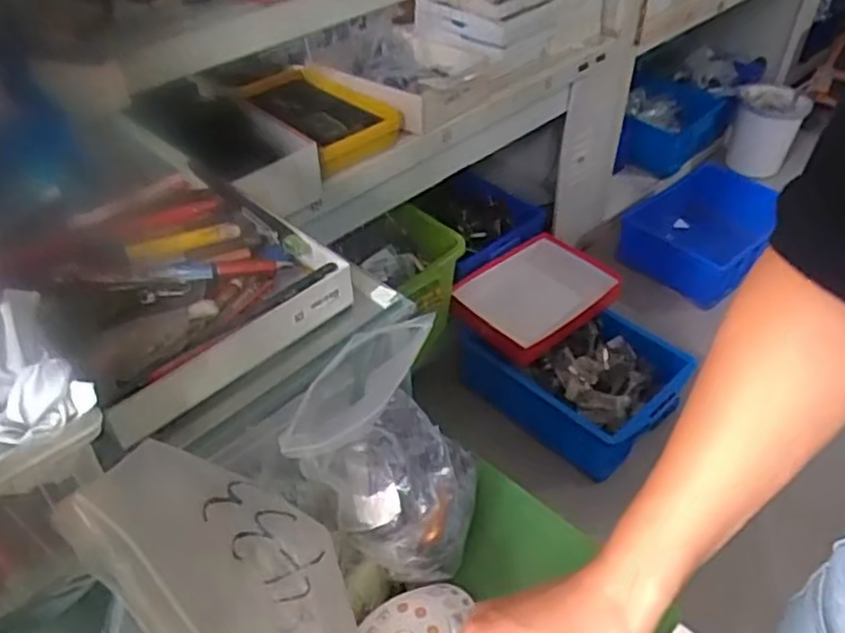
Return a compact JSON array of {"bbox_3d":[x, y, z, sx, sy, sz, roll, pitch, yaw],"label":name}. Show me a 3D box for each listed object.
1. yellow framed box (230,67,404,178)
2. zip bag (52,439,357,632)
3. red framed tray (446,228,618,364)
[{"bbox_3d":[-0.203,-0.353,1.210,0.202,0.065,0.336,-31,51,-29],"label":"yellow framed box"},{"bbox_3d":[-0.076,0.143,0.333,0.089,0.034,0.198,-39,97,-34],"label":"zip bag"},{"bbox_3d":[0.258,-0.049,1.530,0.382,0.063,0.249,-32,51,-29],"label":"red framed tray"}]

